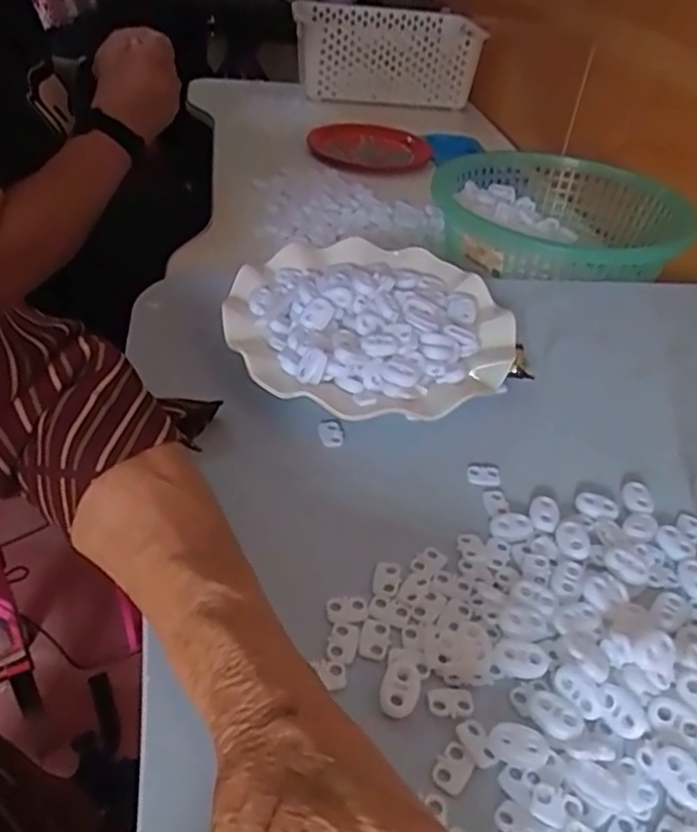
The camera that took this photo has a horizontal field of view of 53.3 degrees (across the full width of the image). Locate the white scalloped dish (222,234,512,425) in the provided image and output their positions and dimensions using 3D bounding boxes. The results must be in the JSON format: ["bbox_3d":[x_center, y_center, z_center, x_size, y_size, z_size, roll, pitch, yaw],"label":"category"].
[{"bbox_3d":[0.010,-0.057,0.453,0.180,0.040,0.176,3,39,-3],"label":"white scalloped dish"}]

